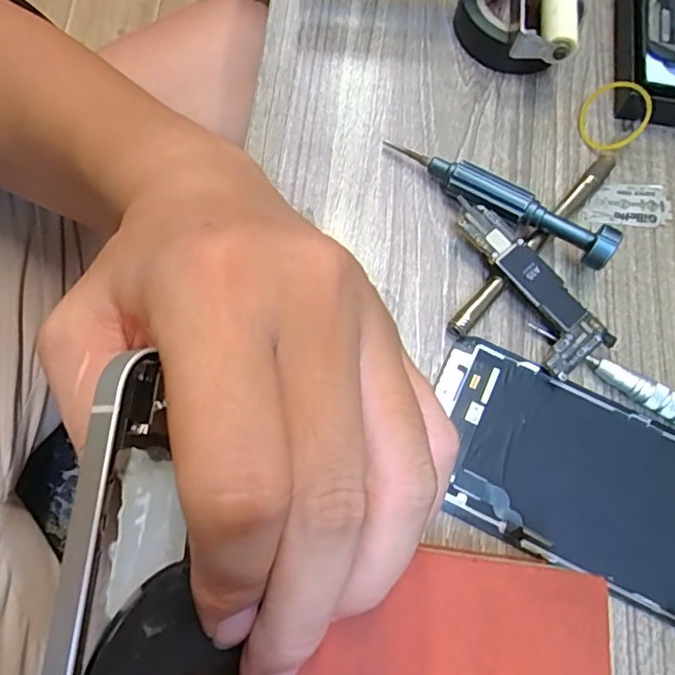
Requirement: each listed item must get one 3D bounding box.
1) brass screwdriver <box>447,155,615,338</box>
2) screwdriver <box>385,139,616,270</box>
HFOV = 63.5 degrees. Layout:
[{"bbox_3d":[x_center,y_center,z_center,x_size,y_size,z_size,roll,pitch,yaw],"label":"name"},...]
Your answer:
[{"bbox_3d":[0.085,-0.041,0.234,0.008,0.010,0.110,41,75,10],"label":"brass screwdriver"},{"bbox_3d":[0.066,-0.059,0.231,0.103,0.022,0.012,33,74,7],"label":"screwdriver"}]

